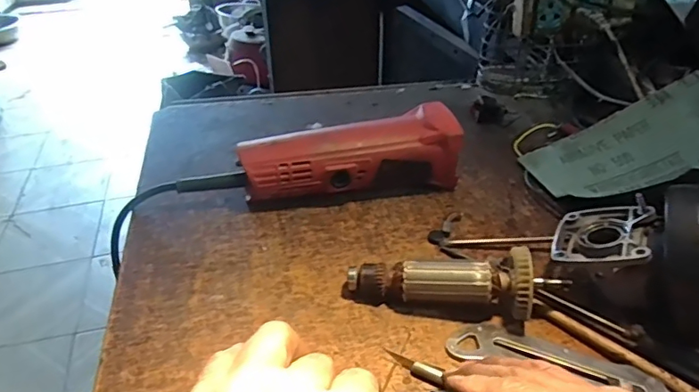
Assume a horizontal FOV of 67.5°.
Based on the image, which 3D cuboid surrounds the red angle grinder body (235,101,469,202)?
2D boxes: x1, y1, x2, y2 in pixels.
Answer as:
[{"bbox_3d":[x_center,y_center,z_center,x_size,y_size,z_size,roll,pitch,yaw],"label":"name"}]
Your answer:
[{"bbox_3d":[0.001,-0.033,0.482,0.195,0.064,0.058,-8,37,-10],"label":"red angle grinder body"}]

